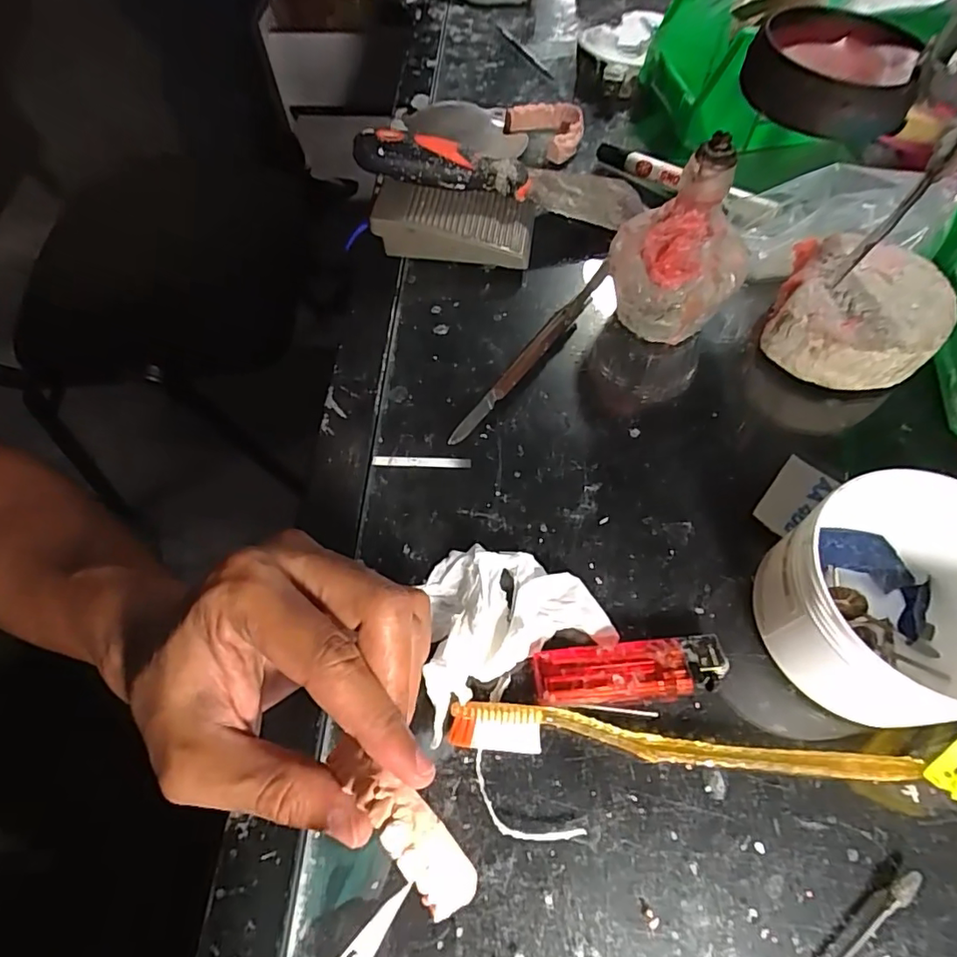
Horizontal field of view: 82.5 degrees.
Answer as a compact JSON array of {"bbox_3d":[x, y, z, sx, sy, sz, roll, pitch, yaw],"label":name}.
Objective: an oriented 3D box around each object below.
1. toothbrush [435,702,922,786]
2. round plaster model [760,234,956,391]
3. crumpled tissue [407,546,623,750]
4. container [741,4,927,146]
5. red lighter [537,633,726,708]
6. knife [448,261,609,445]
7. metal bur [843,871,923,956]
[{"bbox_3d":[0.079,0.108,0.223,0.179,0.016,0.017,3,61,3],"label":"toothbrush"},{"bbox_3d":[0.216,-0.094,0.315,0.081,0.035,0.082,-1,61,1],"label":"round plaster model"},{"bbox_3d":[0.008,0.061,0.249,0.087,0.019,0.067,-25,63,-12],"label":"crumpled tissue"},{"bbox_3d":[0.157,-0.184,0.246,0.068,0.025,0.068,-1,61,1],"label":"container"},{"bbox_3d":[0.065,0.084,0.237,0.081,0.013,0.023,-5,61,-1],"label":"red lighter"},{"bbox_3d":[0.035,-0.078,0.328,0.010,0.012,0.164,32,66,17],"label":"knife"},{"bbox_3d":[0.144,0.163,0.197,0.051,0.006,0.006,-36,66,-17],"label":"metal bur"}]

